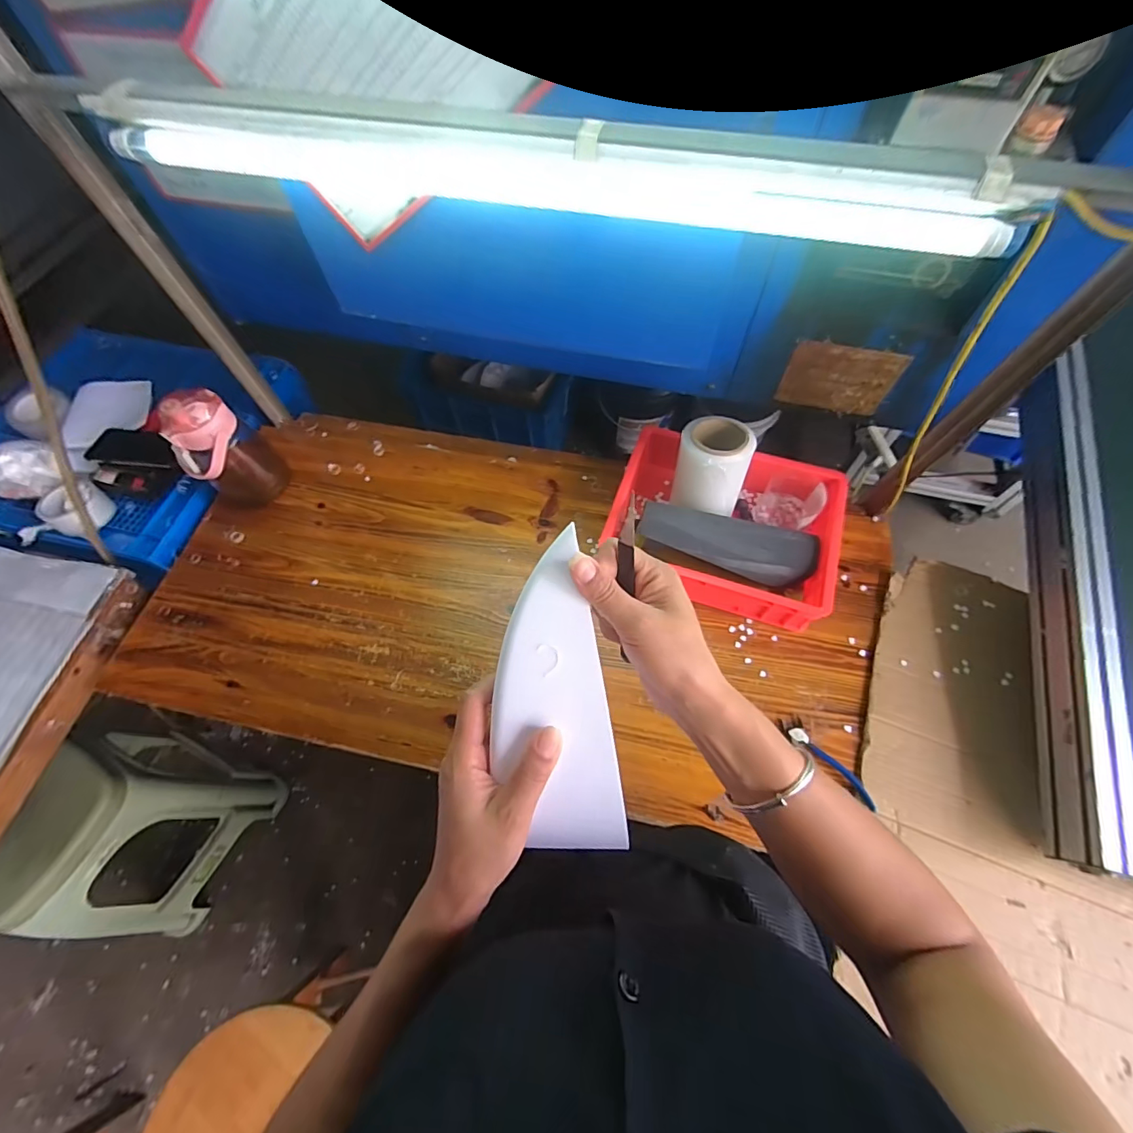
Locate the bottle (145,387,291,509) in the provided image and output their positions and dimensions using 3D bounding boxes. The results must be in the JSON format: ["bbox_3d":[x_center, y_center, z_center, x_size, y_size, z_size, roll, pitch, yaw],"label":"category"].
[{"bbox_3d":[-0.575,-0.197,0.825,0.121,0.189,0.096,-40,69,-17],"label":"bottle"}]

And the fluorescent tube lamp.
[{"bbox_3d":[-0.045,-0.390,0.473,0.892,0.055,0.056,12,65,8],"label":"fluorescent tube lamp"}]

